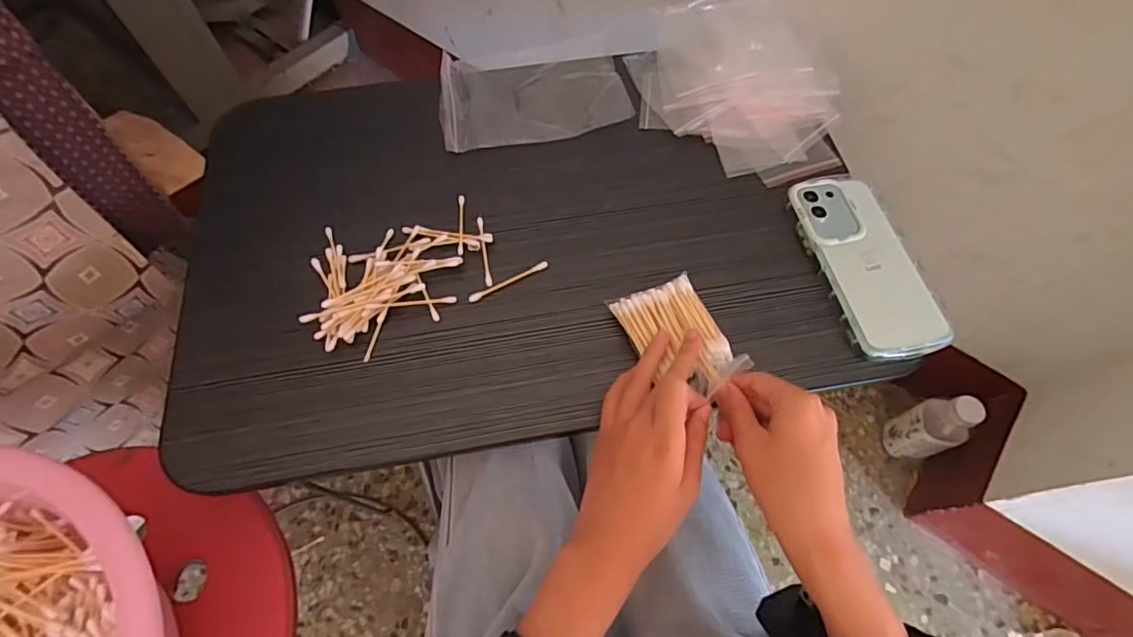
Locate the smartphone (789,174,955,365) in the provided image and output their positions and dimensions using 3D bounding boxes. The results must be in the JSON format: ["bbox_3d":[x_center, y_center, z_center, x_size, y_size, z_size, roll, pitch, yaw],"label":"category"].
[{"bbox_3d":[0.247,-0.047,0.453,0.074,0.018,0.167,-12,64,-6],"label":"smartphone"}]

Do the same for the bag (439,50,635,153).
[{"bbox_3d":[-0.034,-0.222,0.539,0.177,0.014,0.117,-8,64,-4],"label":"bag"}]

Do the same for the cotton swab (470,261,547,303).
[{"bbox_3d":[-0.048,-0.032,0.449,0.070,0.004,0.007,-26,67,-13],"label":"cotton swab"}]

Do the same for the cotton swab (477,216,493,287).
[{"bbox_3d":[-0.070,-0.059,0.462,0.006,0.004,0.071,-10,64,-5],"label":"cotton swab"}]

